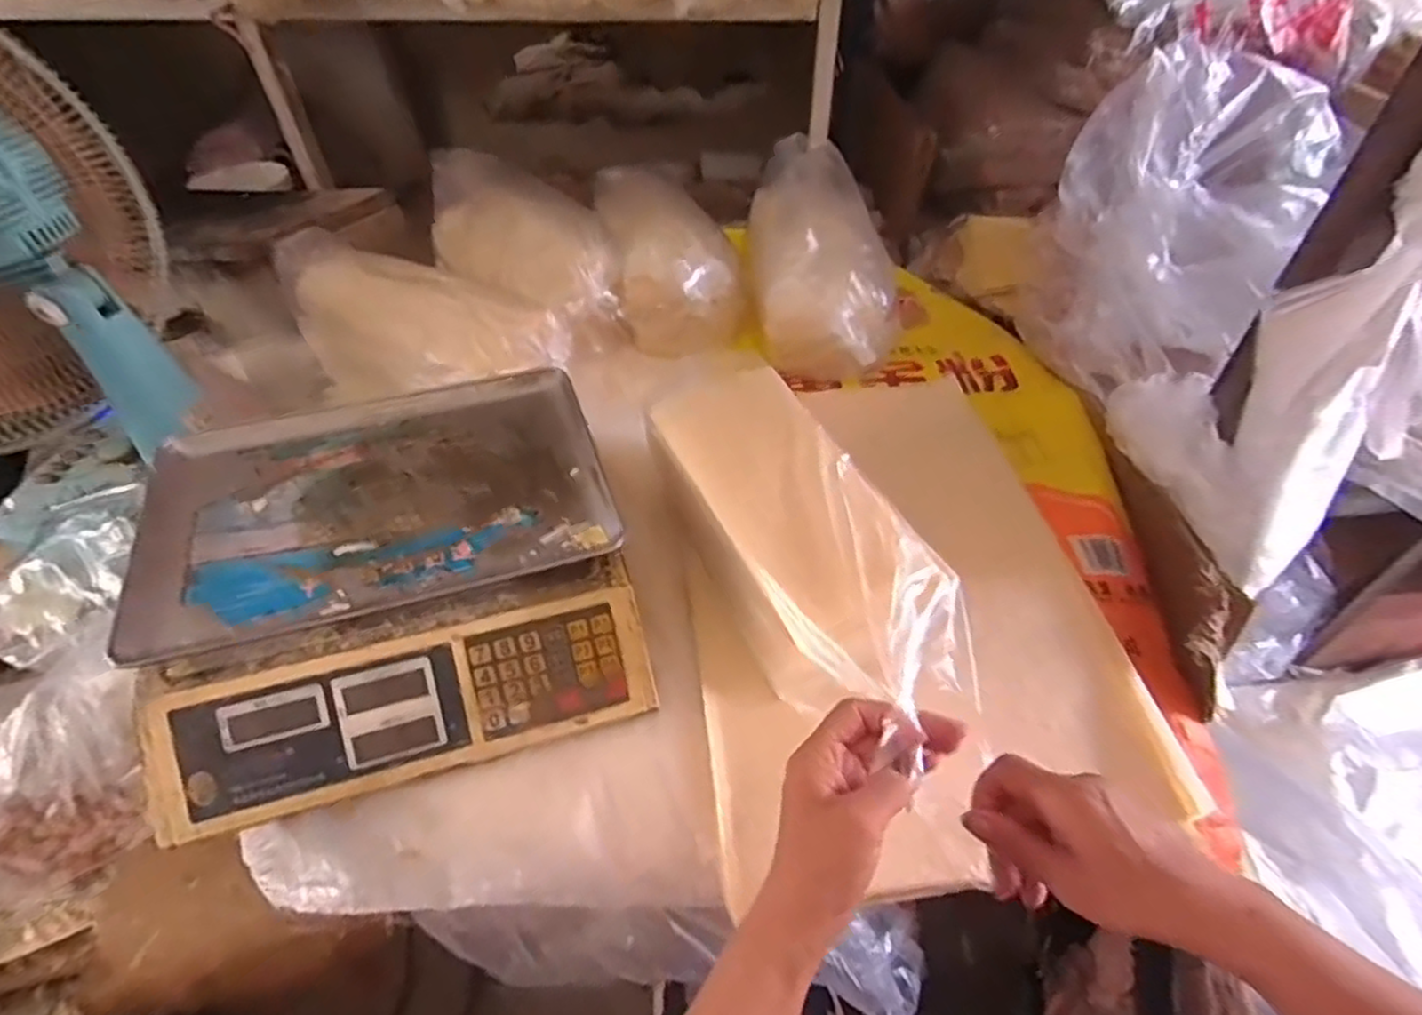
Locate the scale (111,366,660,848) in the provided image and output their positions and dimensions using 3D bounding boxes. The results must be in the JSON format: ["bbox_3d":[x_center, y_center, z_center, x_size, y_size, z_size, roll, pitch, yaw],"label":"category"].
[{"bbox_3d":[-0.242,0.040,0.547,0.325,0.095,0.308,-14,49,-12],"label":"scale"}]

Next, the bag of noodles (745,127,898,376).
[{"bbox_3d":[0.120,-0.318,0.840,0.141,0.106,0.357,-4,60,-3],"label":"bag of noodles"}]

